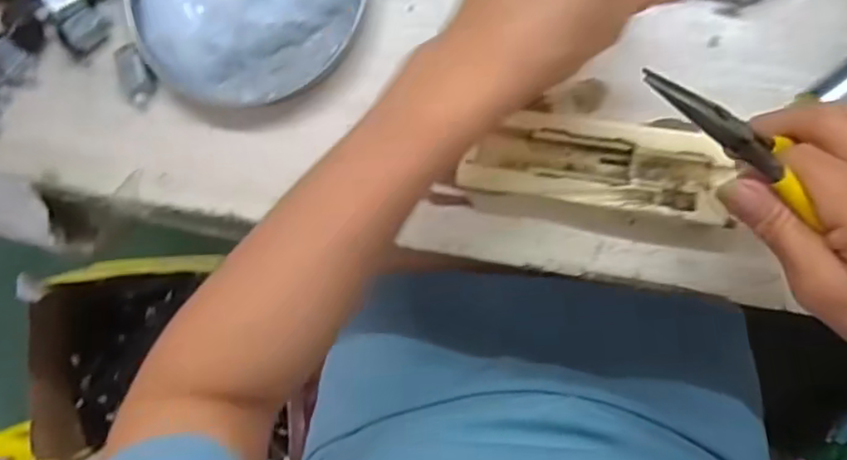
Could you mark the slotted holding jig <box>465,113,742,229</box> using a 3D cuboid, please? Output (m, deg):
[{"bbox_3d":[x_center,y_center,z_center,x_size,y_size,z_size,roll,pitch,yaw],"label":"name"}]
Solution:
[{"bbox_3d":[0.092,-0.036,0.341,0.135,0.022,0.049,8,90,8],"label":"slotted holding jig"}]

